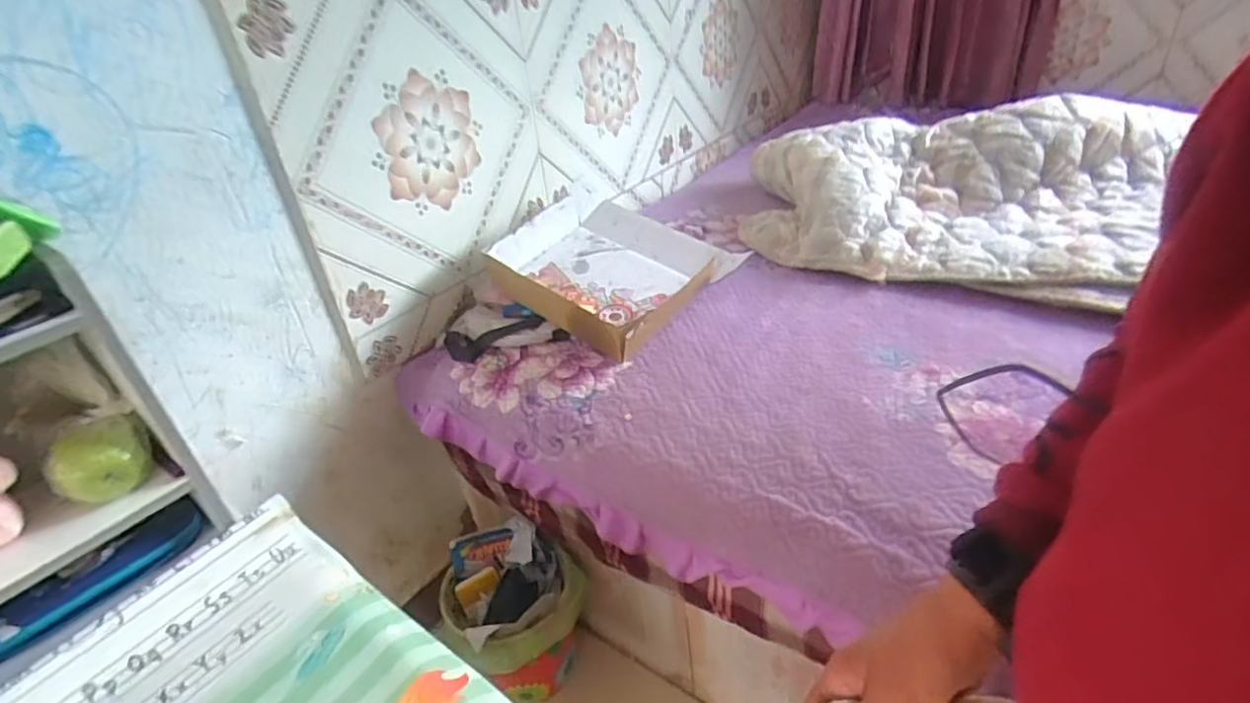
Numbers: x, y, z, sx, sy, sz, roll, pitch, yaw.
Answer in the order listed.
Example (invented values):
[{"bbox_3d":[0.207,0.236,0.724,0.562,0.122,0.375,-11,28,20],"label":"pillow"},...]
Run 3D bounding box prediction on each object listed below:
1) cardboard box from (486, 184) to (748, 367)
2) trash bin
[{"bbox_3d":[-0.022,-0.149,1.135,0.382,0.114,0.373,18,40,32],"label":"cardboard box"},{"bbox_3d":[-0.200,0.478,1.161,0.226,0.256,0.227,-4,33,3],"label":"trash bin"}]

